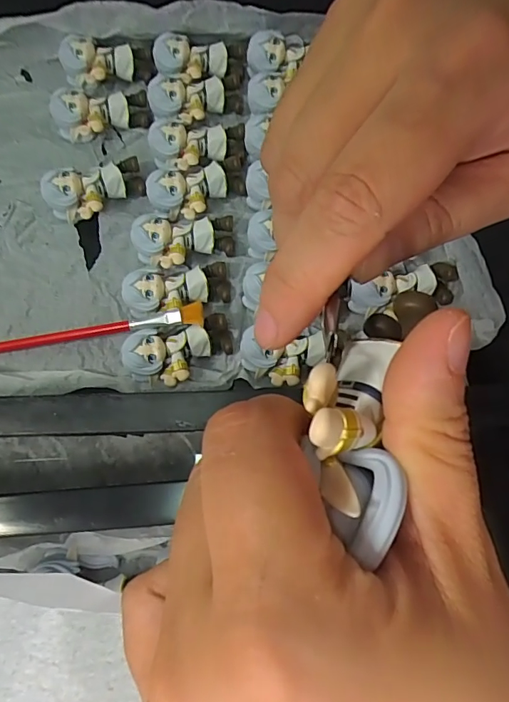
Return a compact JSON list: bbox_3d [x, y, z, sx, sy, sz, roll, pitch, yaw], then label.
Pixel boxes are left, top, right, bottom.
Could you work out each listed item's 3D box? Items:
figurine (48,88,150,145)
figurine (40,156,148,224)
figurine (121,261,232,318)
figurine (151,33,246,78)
[{"bbox_3d":[-0.105,-0.163,0.321,0.063,0.026,0.030,-16,75,-5],"label":"figurine"},{"bbox_3d":[-0.104,-0.104,0.305,0.062,0.024,0.032,-16,75,-5],"label":"figurine"},{"bbox_3d":[-0.047,-0.037,0.287,0.062,0.024,0.027,-13,75,-4],"label":"figurine"},{"bbox_3d":[-0.038,-0.209,0.335,0.064,0.021,0.032,-6,74,-15],"label":"figurine"}]

